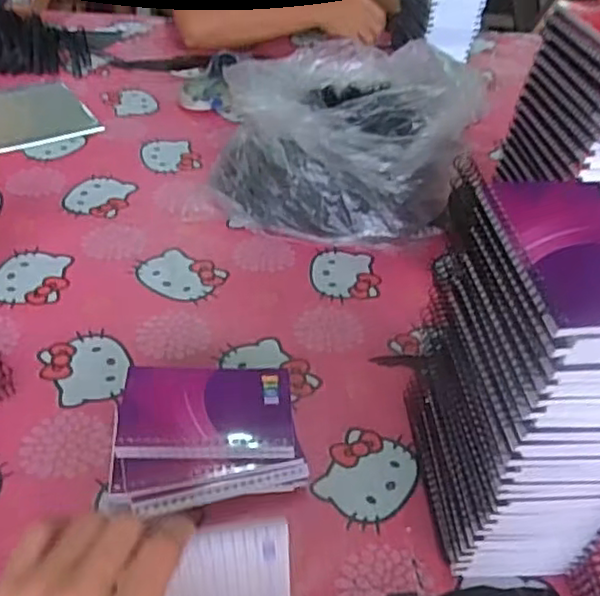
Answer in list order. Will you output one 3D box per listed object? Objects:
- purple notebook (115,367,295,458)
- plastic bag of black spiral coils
[{"bbox_3d":[-0.070,0.085,0.508,0.127,0.008,0.075,2,52,-13],"label":"purple notebook"},{"bbox_3d":[0.054,-0.191,0.760,0.260,0.175,0.223,14,42,10],"label":"plastic bag of black spiral coils"}]

